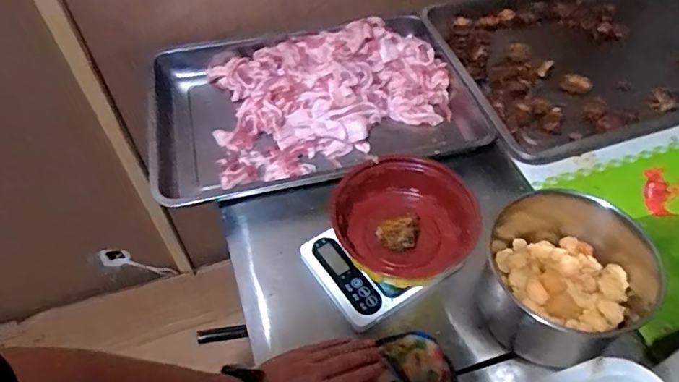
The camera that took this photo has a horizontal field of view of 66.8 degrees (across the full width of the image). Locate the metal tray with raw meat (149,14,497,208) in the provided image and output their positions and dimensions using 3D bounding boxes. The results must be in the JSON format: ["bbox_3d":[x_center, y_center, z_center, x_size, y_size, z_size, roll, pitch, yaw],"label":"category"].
[{"bbox_3d":[-0.051,-0.140,0.834,0.506,0.080,0.343,-10,52,-9],"label":"metal tray with raw meat"}]

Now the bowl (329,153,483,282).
[{"bbox_3d":[0.085,0.035,0.654,0.166,0.072,0.158,-24,55,-19],"label":"bowl"}]

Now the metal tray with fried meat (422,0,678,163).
[{"bbox_3d":[0.484,-0.254,0.885,0.598,0.042,0.382,-13,52,-11],"label":"metal tray with fried meat"}]

